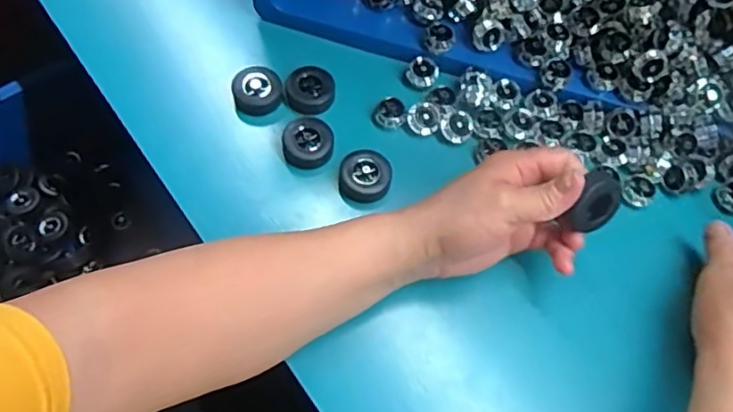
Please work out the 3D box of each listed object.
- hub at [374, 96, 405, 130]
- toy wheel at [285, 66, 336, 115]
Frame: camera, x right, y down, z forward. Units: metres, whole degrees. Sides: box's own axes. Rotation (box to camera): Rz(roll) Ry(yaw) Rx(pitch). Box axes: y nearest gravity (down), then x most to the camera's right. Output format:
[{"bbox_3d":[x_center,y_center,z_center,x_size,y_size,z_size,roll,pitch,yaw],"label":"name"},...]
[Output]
[{"bbox_3d":[0.017,-0.071,0.467,0.022,0.010,0.023,0,65,-1],"label":"hub"},{"bbox_3d":[-0.043,-0.089,0.469,0.036,0.013,0.037,0,65,-1],"label":"toy wheel"}]

